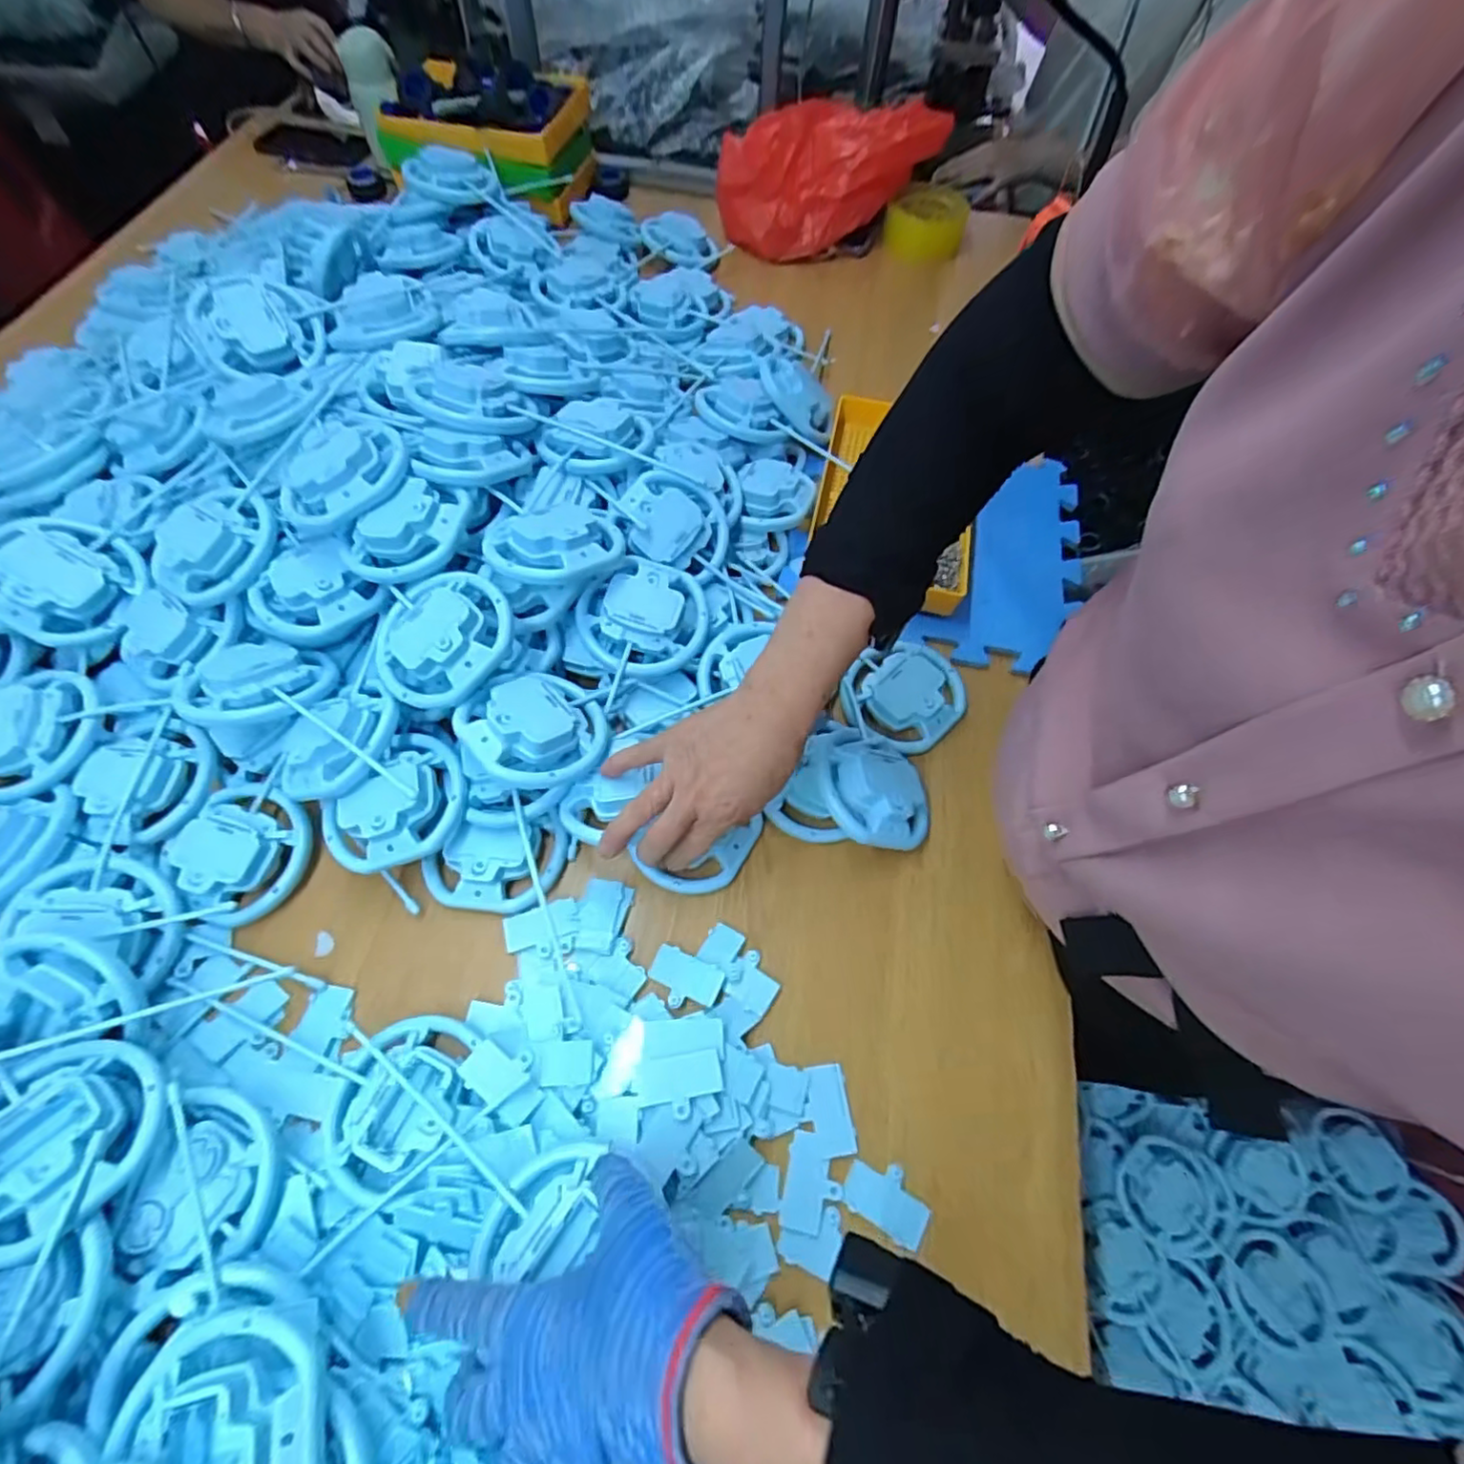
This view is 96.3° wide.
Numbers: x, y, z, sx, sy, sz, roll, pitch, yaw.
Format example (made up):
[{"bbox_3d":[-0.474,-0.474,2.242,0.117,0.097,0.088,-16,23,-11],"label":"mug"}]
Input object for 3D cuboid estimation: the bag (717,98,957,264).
[{"bbox_3d":[0.129,-0.783,0.932,0.285,0.136,0.158,-37,70,-20],"label":"bag"}]

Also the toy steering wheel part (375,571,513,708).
[{"bbox_3d":[-0.211,-0.068,0.474,0.091,0.030,0.099,3,65,16],"label":"toy steering wheel part"}]

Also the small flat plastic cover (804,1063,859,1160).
[{"bbox_3d":[0.064,0.245,0.426,0.027,0.004,0.052,-7,63,-7],"label":"small flat plastic cover"}]

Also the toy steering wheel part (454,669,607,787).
[{"bbox_3d":[-0.143,-0.005,0.471,0.098,0.049,0.094,1,63,-2],"label":"toy steering wheel part"}]

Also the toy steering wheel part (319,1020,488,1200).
[{"bbox_3d":[-0.207,0.228,0.404,0.085,0.026,0.096,4,62,-1],"label":"toy steering wheel part"}]

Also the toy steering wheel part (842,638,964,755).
[{"bbox_3d":[0.149,-0.031,0.563,0.096,0.032,0.090,1,63,-2],"label":"toy steering wheel part"}]

